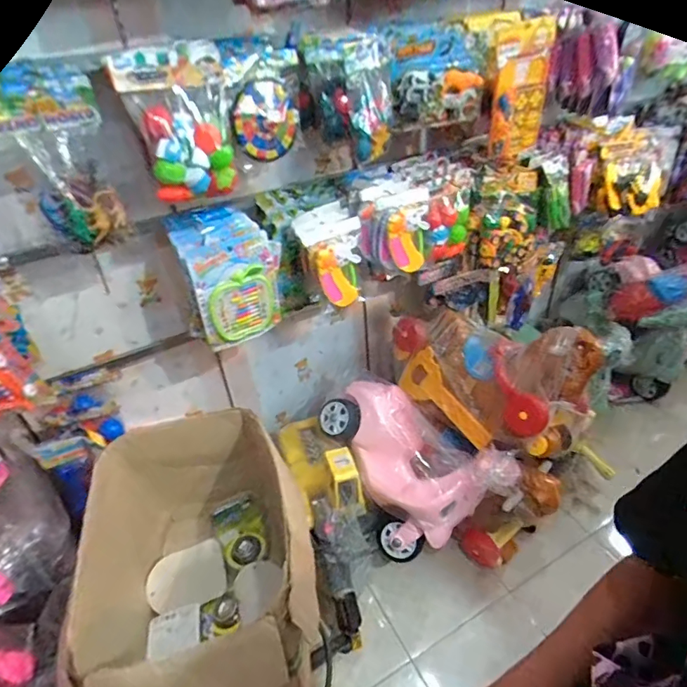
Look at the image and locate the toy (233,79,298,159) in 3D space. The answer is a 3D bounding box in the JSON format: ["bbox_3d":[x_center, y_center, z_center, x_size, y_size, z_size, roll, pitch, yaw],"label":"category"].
[{"bbox_3d":[-0.175,-0.502,1.029,0.156,0.165,0.026,-14,43,-37],"label":"toy"}]

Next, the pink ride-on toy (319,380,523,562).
[{"bbox_3d":[0.162,0.422,1.509,0.270,0.504,0.609,19,12,-41],"label":"pink ride-on toy"}]

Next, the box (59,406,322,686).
[{"bbox_3d":[-0.271,0.435,0.906,0.336,0.386,0.566,-9,37,-6],"label":"box"}]

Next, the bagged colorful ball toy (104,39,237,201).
[{"bbox_3d":[-0.328,-0.444,0.920,0.194,0.270,0.079,-11,37,-8],"label":"bagged colorful ball toy"}]

